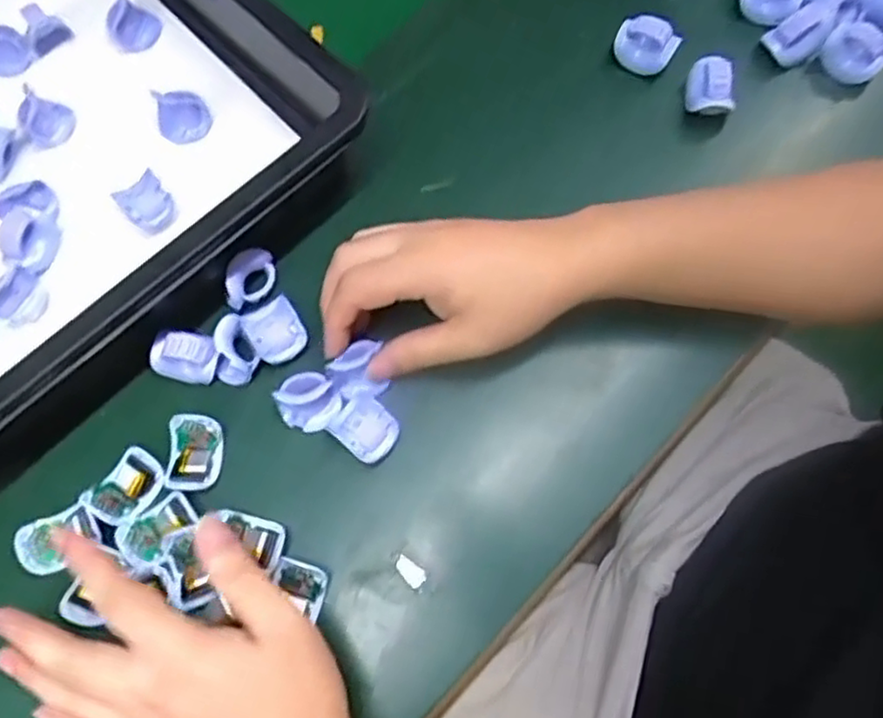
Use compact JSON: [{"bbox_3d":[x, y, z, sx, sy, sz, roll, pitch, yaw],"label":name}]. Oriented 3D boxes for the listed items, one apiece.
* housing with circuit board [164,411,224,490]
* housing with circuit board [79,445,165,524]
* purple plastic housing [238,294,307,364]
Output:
[{"bbox_3d":[-0.146,0.055,0.409,0.030,0.018,0.042,-1,71,0],"label":"housing with circuit board"},{"bbox_3d":[-0.183,0.073,0.402,0.031,0.014,0.043,37,75,12],"label":"housing with circuit board"},{"bbox_3d":[-0.101,-0.016,0.426,0.033,0.012,0.034,-32,74,-10],"label":"purple plastic housing"}]

